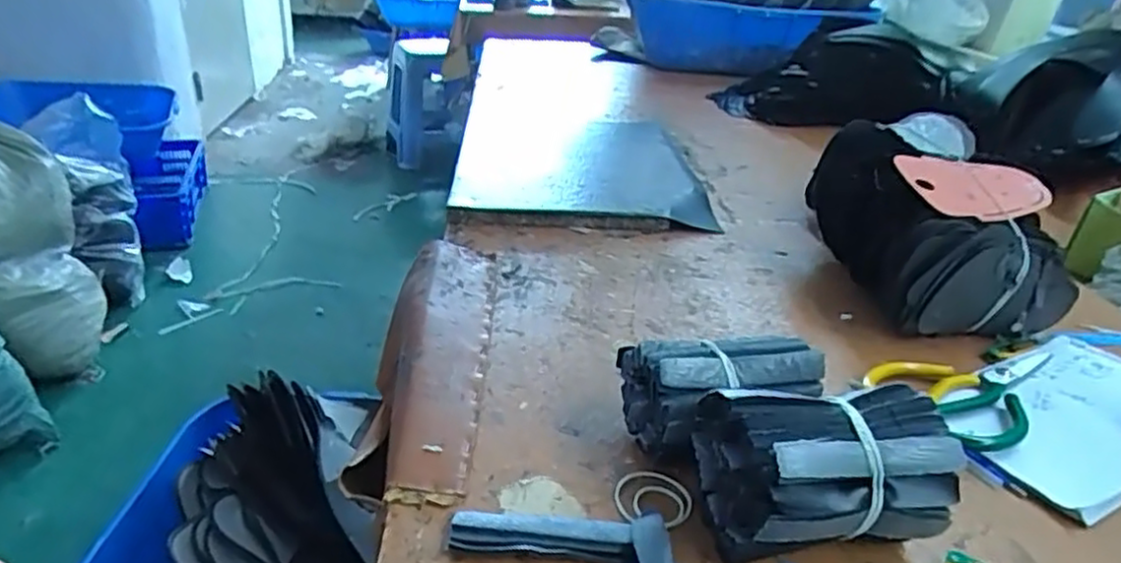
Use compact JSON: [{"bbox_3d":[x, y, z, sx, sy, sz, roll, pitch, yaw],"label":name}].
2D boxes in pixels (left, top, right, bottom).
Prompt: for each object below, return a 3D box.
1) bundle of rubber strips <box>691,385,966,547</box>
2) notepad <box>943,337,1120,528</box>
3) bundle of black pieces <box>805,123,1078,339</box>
[{"bbox_3d":[0.151,0.110,0.412,0.123,0.079,0.083,-3,28,-11],"label":"bundle of rubber strips"},{"bbox_3d":[0.384,0.098,0.532,0.225,0.018,0.126,-13,31,-28],"label":"notepad"},{"bbox_3d":[0.355,-0.049,0.686,0.150,0.128,0.215,-1,28,-8],"label":"bundle of black pieces"}]

